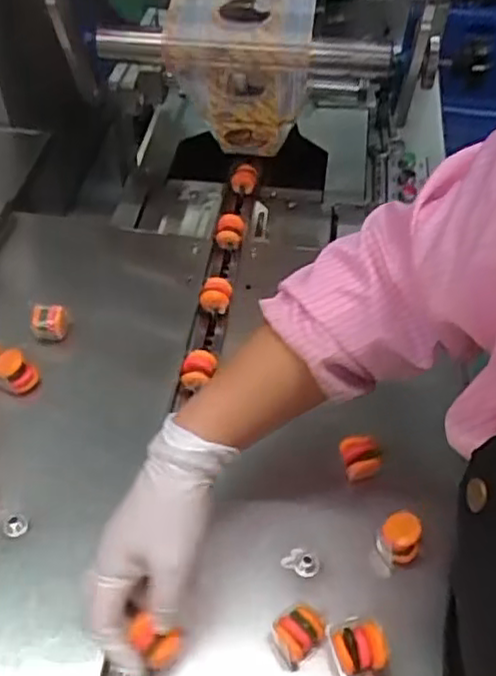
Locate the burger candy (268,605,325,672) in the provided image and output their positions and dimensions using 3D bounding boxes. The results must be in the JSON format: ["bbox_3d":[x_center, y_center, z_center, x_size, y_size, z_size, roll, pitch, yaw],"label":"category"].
[{"bbox_3d":[0.034,0.214,0.497,0.036,0.033,0.029,-34,58,-25],"label":"burger candy"}]

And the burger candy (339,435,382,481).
[{"bbox_3d":[0.095,0.103,0.592,0.028,0.038,0.030,-10,51,-9],"label":"burger candy"}]

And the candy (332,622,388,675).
[{"bbox_3d":[0.077,0.216,0.480,0.033,0.037,0.027,-10,51,-8],"label":"candy"}]

